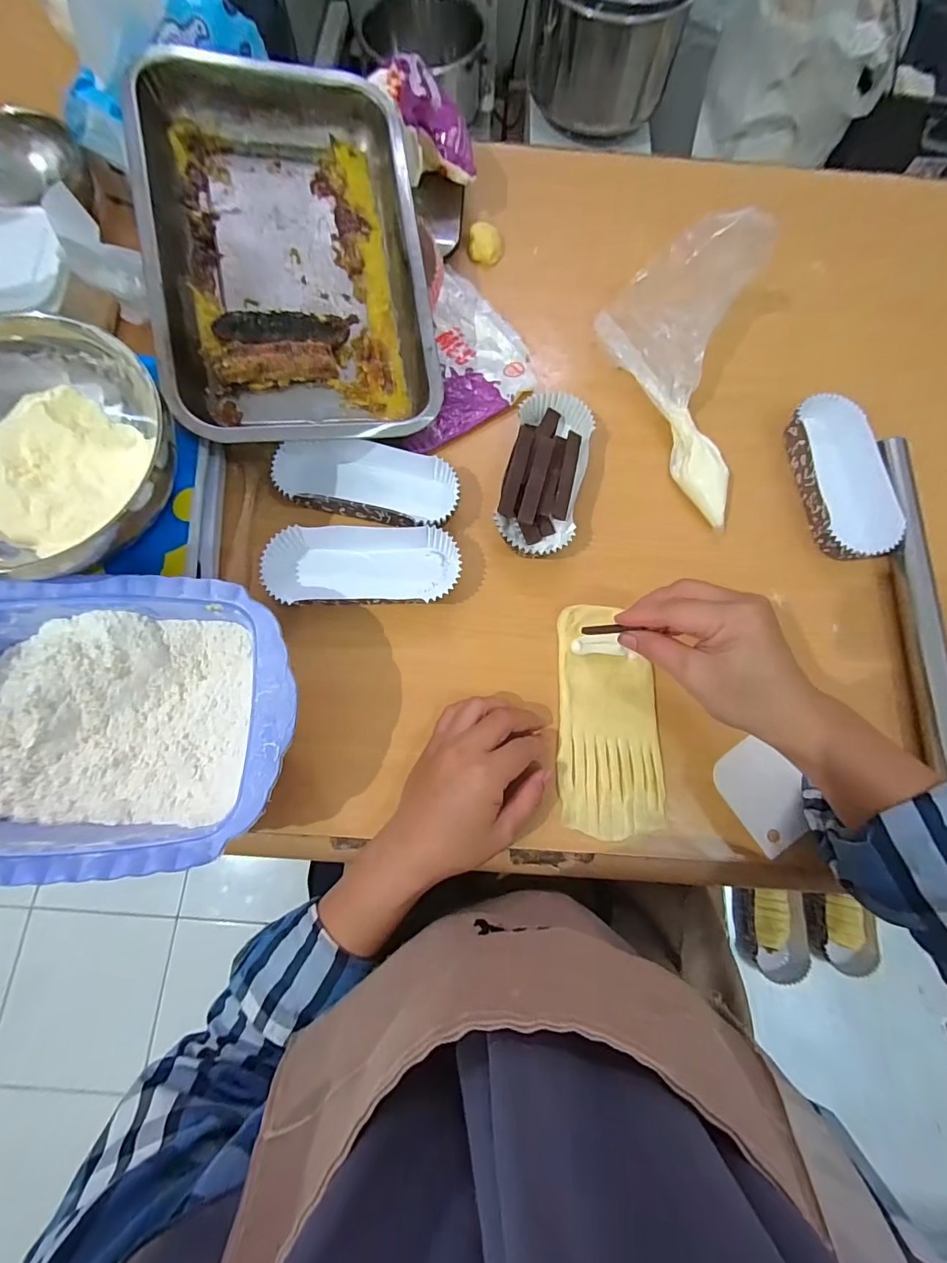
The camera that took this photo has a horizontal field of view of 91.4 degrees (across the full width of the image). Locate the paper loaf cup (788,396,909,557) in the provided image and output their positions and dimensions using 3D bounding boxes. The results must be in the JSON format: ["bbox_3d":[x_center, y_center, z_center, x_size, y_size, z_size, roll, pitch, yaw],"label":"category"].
[{"bbox_3d":[0.314,-0.129,0.393,0.060,0.033,0.137,-6,76,-3],"label":"paper loaf cup"}]

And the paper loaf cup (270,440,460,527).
[{"bbox_3d":[-0.085,-0.125,0.382,0.146,0.025,0.068,11,76,2],"label":"paper loaf cup"}]

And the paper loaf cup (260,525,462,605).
[{"bbox_3d":[-0.086,-0.053,0.367,0.145,0.026,0.066,-5,76,-3],"label":"paper loaf cup"}]

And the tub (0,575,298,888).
[{"bbox_3d":[-0.246,0.060,0.306,0.265,0.071,0.175,-2,76,-2],"label":"tub"}]

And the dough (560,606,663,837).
[{"bbox_3d":[0.101,0.063,0.351,0.078,0.012,0.170,-3,78,-2],"label":"dough"}]

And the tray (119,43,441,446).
[{"bbox_3d":[-0.146,-0.303,0.375,0.205,0.042,0.303,-9,88,-14],"label":"tray"}]

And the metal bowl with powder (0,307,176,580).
[{"bbox_3d":[-0.280,-0.116,0.296,0.165,0.057,0.165,0,76,-1],"label":"metal bowl with powder"}]

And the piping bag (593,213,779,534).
[{"bbox_3d":[0.182,-0.210,0.394,0.122,0.073,0.239,-3,91,-2],"label":"piping bag"}]

